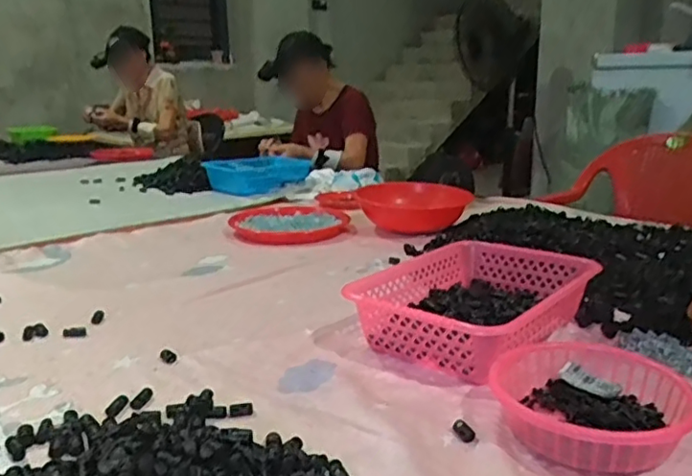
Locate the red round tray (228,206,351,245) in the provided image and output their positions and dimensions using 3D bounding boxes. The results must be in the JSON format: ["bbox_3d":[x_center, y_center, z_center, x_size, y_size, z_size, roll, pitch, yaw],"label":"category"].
[{"bbox_3d":[-0.120,-0.033,1.303,0.201,0.032,0.261,12,19,32],"label":"red round tray"}]

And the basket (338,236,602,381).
[{"bbox_3d":[0.159,0.085,0.777,0.213,0.088,0.296,11,19,38],"label":"basket"}]

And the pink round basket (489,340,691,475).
[{"bbox_3d":[0.221,0.152,0.562,0.166,0.050,0.175,-1,15,0],"label":"pink round basket"}]

